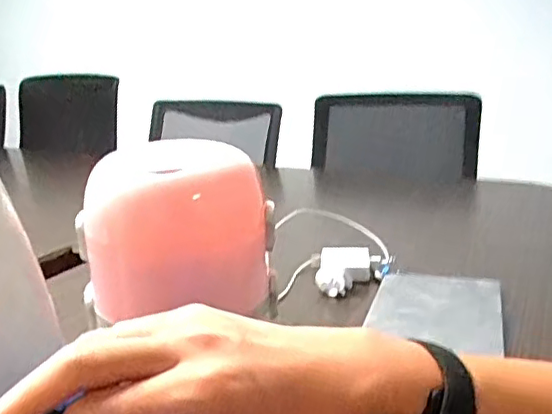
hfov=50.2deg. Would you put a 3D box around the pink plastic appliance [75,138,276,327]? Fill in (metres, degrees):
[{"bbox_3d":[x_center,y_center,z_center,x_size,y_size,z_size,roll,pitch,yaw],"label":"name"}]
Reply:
[{"bbox_3d":[-0.092,0.022,0.539,0.161,0.144,0.085,-8,16,-24],"label":"pink plastic appliance"}]

